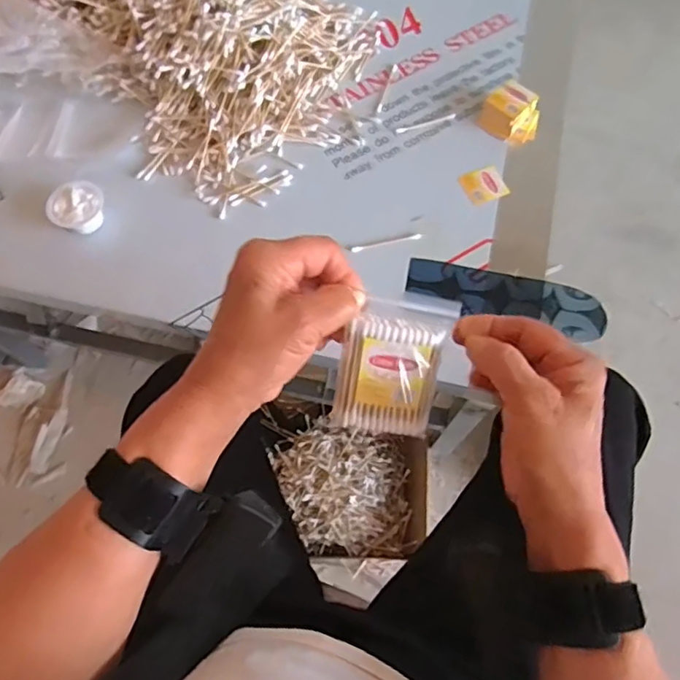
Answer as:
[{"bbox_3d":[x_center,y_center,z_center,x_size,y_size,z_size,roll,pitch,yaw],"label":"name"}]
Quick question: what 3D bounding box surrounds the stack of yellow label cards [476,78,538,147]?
[{"bbox_3d":[0.188,-0.247,0.617,0.060,0.031,0.052,31,72,12],"label":"stack of yellow label cards"}]

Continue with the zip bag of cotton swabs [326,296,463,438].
[{"bbox_3d":[0.030,0.018,0.340,0.059,0.009,0.089,10,113,-2],"label":"zip bag of cotton swabs"}]

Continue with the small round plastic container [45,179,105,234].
[{"bbox_3d":[-0.265,-0.133,0.577,0.054,0.033,0.050,0,68,1],"label":"small round plastic container"}]

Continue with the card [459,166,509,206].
[{"bbox_3d":[0.154,-0.166,0.602,0.043,0.004,0.041,-23,70,-8],"label":"card"}]

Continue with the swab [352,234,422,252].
[{"bbox_3d":[0.048,-0.099,0.578,0.073,0.005,0.007,-13,69,-5],"label":"swab"}]

